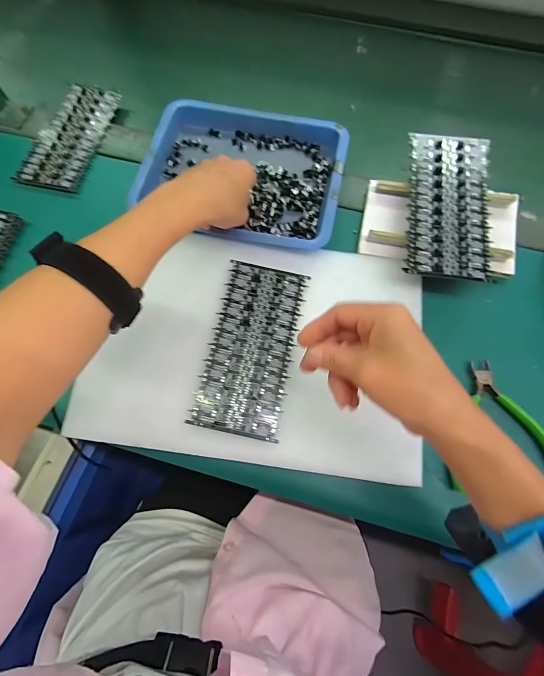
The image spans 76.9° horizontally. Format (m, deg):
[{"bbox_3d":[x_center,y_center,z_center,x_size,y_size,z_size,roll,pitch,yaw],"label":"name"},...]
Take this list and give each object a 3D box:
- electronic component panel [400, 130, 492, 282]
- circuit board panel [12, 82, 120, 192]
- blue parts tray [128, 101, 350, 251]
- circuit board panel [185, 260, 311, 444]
[{"bbox_3d":[0.176,-0.135,0.340,0.076,0.005,0.163,8,74,5],"label":"electronic component panel"},{"bbox_3d":[-0.245,-0.250,0.420,0.076,0.014,0.161,8,70,3],"label":"circuit board panel"},{"bbox_3d":[-0.032,-0.188,0.386,0.217,0.031,0.176,11,66,6],"label":"blue parts tray"},{"bbox_3d":[-0.020,0.006,0.324,0.079,0.004,0.162,12,73,1],"label":"circuit board panel"}]

